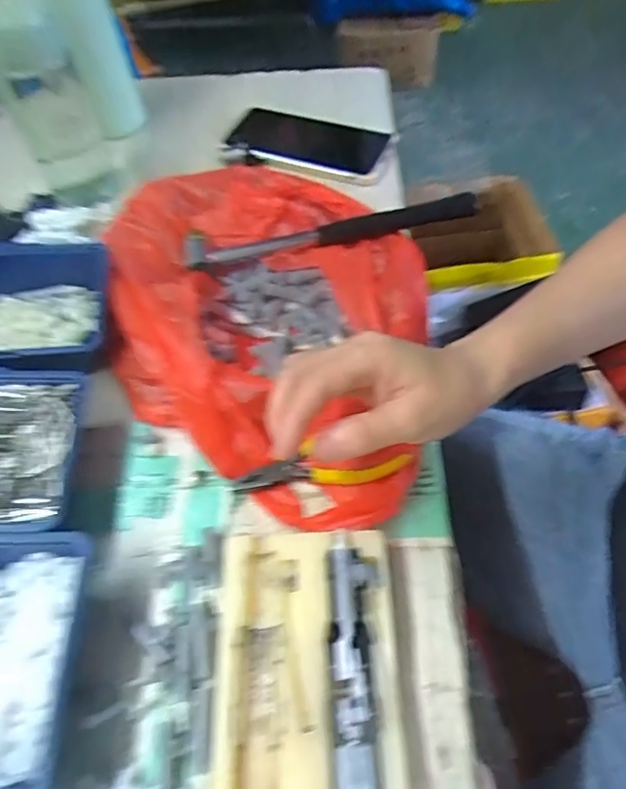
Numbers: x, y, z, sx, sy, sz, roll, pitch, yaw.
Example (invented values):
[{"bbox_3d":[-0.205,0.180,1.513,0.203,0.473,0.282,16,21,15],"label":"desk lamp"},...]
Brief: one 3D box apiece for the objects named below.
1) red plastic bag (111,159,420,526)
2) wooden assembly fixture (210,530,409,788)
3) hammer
[{"bbox_3d":[-0.031,-0.055,0.402,0.225,0.049,0.318,-10,56,-3],"label":"red plastic bag"},{"bbox_3d":[-0.004,0.140,0.286,0.092,0.028,0.137,-3,56,1],"label":"wooden assembly fixture"},{"bbox_3d":[0.015,-0.133,0.450,0.234,0.017,0.038,-11,56,-4],"label":"hammer"}]

